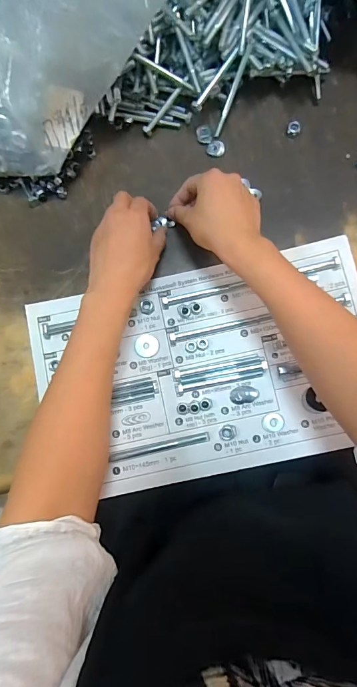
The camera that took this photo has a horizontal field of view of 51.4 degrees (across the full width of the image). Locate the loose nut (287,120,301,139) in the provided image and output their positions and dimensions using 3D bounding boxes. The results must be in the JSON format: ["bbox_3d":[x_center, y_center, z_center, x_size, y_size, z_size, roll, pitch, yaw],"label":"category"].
[{"bbox_3d":[0.147,-0.271,0.470,0.017,0.009,0.019,17,84,6],"label":"loose nut"}]

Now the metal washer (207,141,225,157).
[{"bbox_3d":[0.048,-0.251,0.475,0.022,0.004,0.021,-2,82,3],"label":"metal washer"}]

